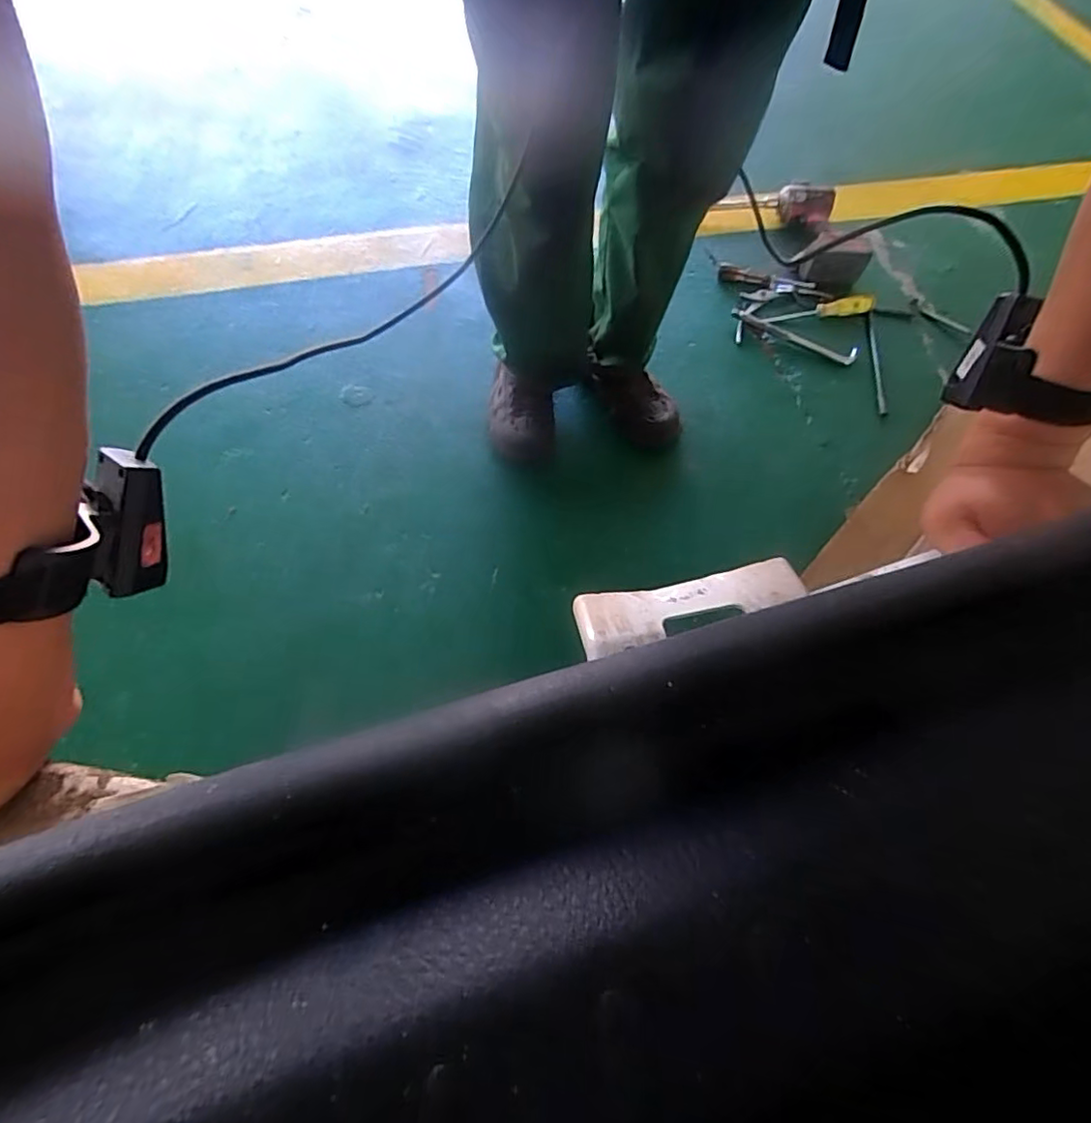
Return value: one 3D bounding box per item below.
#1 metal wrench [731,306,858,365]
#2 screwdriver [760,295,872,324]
[{"bbox_3d":[0.475,-0.430,1.097,0.243,0.017,0.070,18,65,6],"label":"metal wrench"},{"bbox_3d":[0.536,-0.493,1.123,0.227,0.028,0.040,-10,65,-8],"label":"screwdriver"}]

